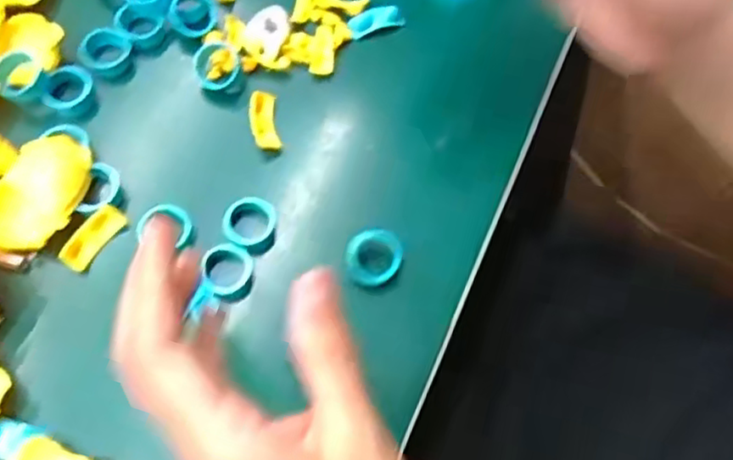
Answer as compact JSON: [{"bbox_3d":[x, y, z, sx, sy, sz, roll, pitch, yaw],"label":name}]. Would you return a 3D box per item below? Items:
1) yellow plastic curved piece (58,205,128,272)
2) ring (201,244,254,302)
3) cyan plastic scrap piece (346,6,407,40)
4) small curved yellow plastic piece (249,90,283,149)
[{"bbox_3d":[-0.136,0.003,0.323,0.012,0.007,0.036,34,71,10],"label":"yellow plastic curved piece"},{"bbox_3d":[-0.070,0.021,0.326,0.022,0.018,0.026,10,69,1],"label":"ring"},{"bbox_3d":[0.005,-0.125,0.389,0.033,0.010,0.015,-18,71,-10],"label":"cyan plastic scrap piece"},{"bbox_3d":[-0.056,-0.059,0.356,0.015,0.012,0.033,-7,69,-6],"label":"small curved yellow plastic piece"}]

